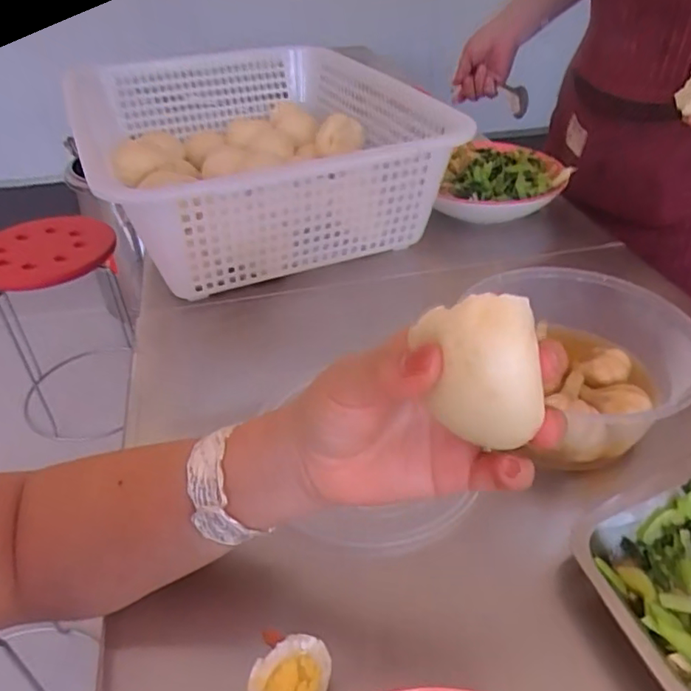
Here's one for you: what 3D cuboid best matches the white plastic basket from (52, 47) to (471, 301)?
[{"bbox_3d":[-0.107,-0.246,0.713,0.333,0.125,0.486,-16,40,-17],"label":"white plastic basket"}]

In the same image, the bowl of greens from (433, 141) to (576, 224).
[{"bbox_3d":[0.200,-0.207,0.714,0.139,0.060,0.170,13,41,19],"label":"bowl of greens"}]

